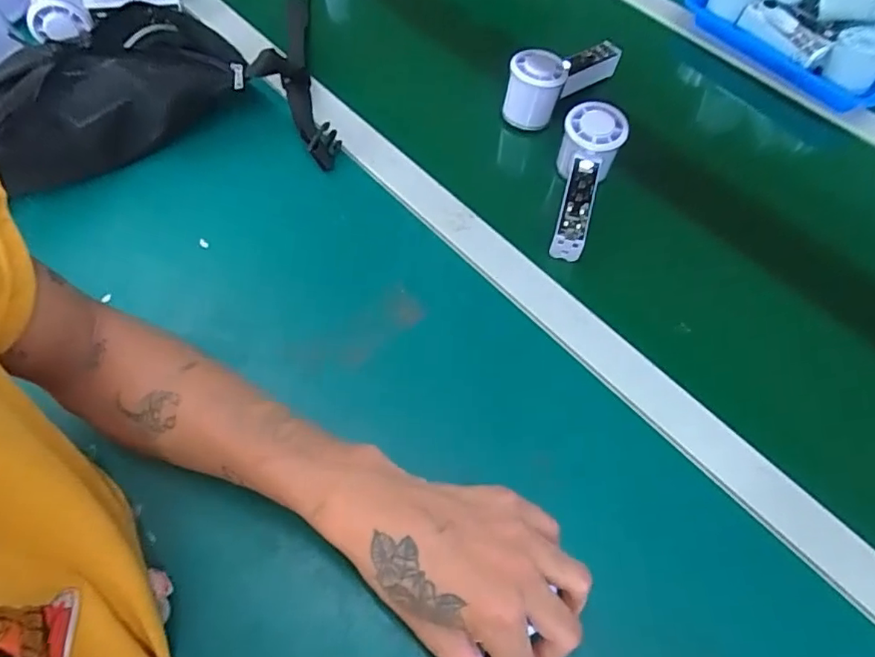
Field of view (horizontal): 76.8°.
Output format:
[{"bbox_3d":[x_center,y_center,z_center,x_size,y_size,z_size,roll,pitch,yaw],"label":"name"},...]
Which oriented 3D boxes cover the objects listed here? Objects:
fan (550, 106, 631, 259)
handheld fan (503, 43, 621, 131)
[{"bbox_3d":[0.137,-0.133,0.512,0.057,0.052,0.153,10,71,10],"label":"fan"},{"bbox_3d":[0.135,-0.272,0.583,0.046,0.059,0.146,37,64,25],"label":"handheld fan"}]

